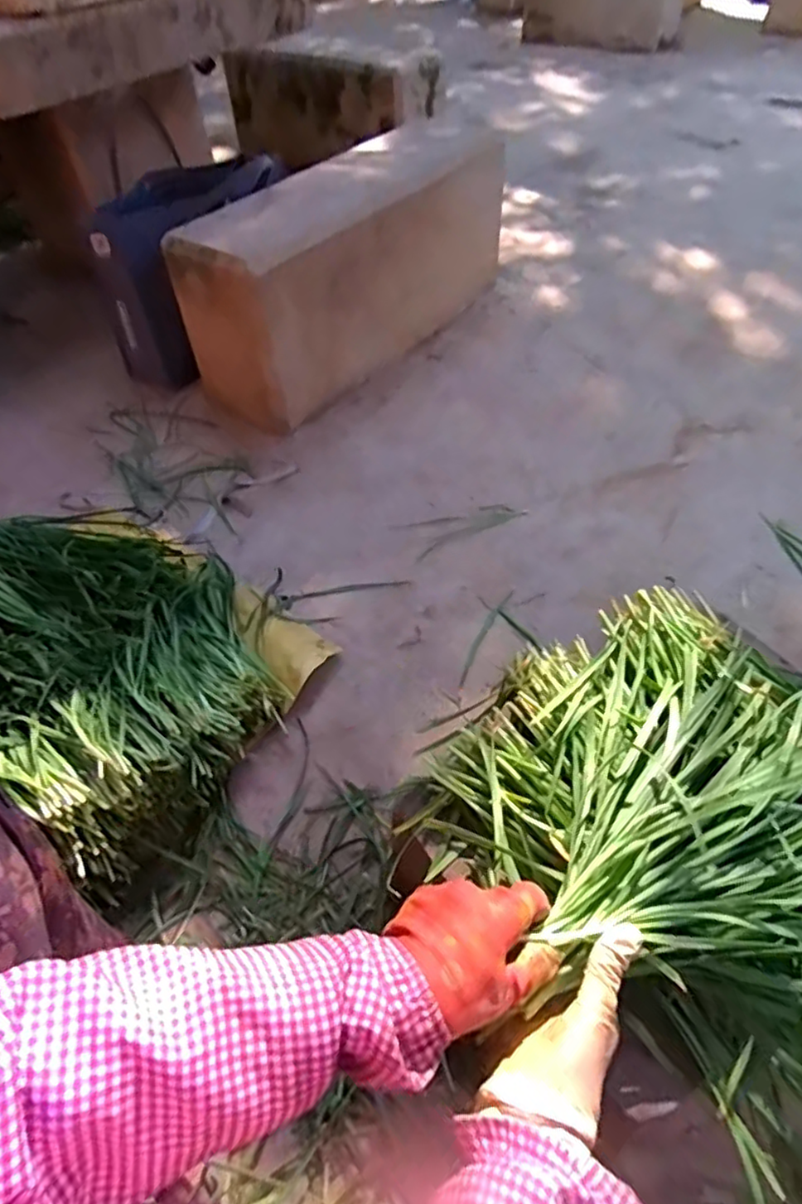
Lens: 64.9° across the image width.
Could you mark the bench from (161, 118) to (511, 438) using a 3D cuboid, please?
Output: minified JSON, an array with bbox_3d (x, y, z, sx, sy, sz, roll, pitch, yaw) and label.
[{"bbox_3d":[-0.102,-0.699,1.326,0.248,0.334,0.732,30,59,24],"label":"bench"}]

